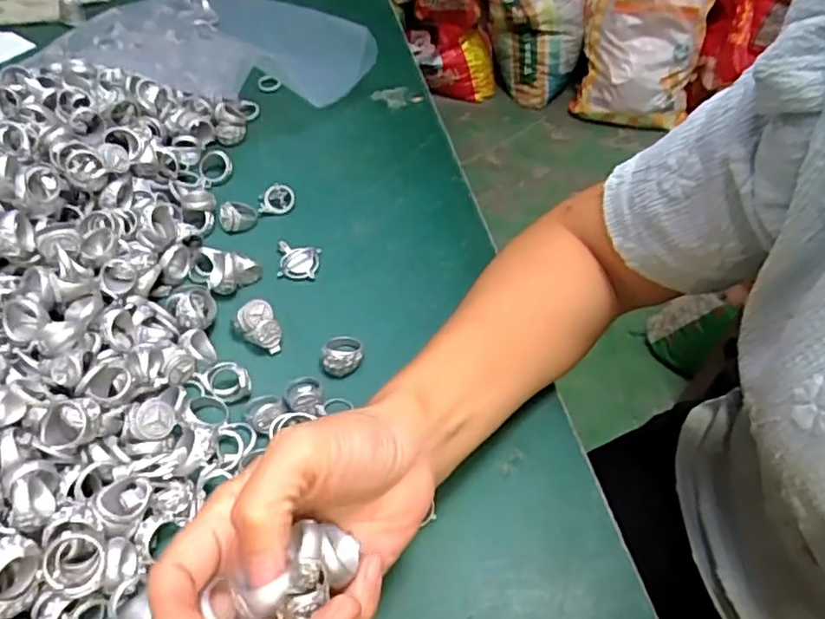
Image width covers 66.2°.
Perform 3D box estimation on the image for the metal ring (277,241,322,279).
[{"bbox_3d":[-0.079,-0.035,0.437,0.028,0.007,0.030,0,49,-4],"label":"metal ring"}]

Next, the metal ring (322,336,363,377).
[{"bbox_3d":[-0.042,0.025,0.381,0.024,0.015,0.028,-2,50,-5],"label":"metal ring"}]

